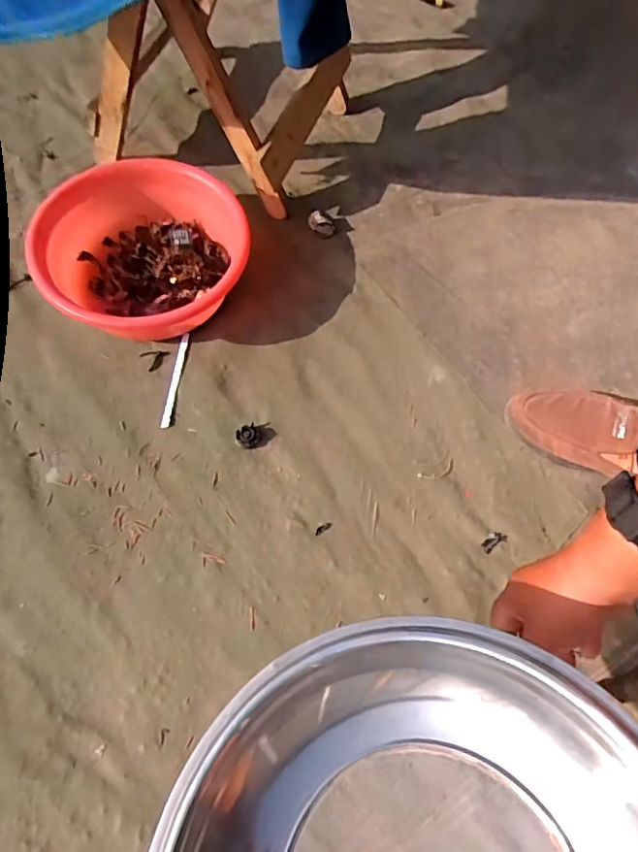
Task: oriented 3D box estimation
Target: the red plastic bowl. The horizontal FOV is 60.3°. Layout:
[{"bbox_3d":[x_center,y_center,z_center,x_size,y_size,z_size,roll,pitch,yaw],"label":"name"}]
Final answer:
[{"bbox_3d":[-0.216,-0.212,0.700,0.250,0.102,0.233,1,67,-3],"label":"red plastic bowl"}]

